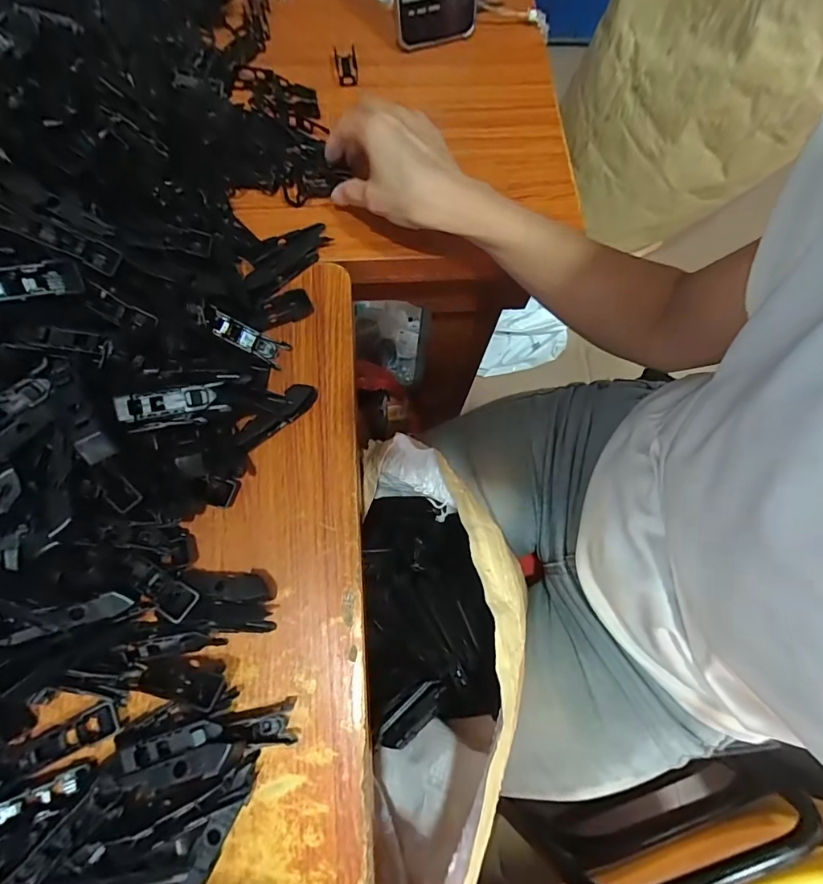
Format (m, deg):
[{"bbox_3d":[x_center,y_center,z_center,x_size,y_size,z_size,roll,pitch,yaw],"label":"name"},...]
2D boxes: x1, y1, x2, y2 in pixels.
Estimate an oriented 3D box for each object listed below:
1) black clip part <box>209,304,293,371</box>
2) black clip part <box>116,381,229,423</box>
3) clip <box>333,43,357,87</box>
[{"bbox_3d":[-0.117,-0.074,0.327,0.056,0.010,0.020,29,68,-27],"label":"black clip part"},{"bbox_3d":[-0.140,-0.023,0.267,0.058,0.010,0.016,-10,69,-17],"label":"black clip part"},{"bbox_3d":[-0.063,-0.370,0.445,0.020,0.008,0.053,-9,70,-3],"label":"clip"}]

